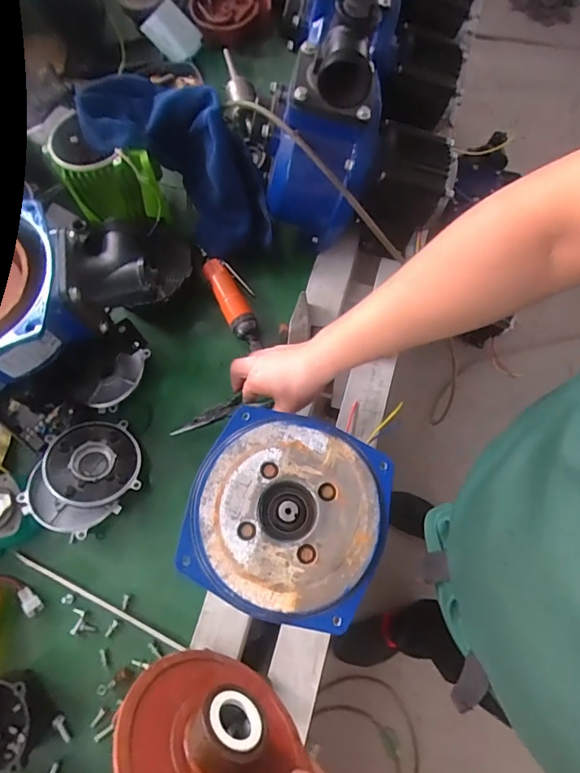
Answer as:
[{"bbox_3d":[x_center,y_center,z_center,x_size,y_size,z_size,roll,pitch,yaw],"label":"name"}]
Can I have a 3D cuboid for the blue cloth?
[{"bbox_3d":[-0.148,-0.332,0.659,0.311,0.130,0.133,41,76,-10],"label":"blue cloth"}]

